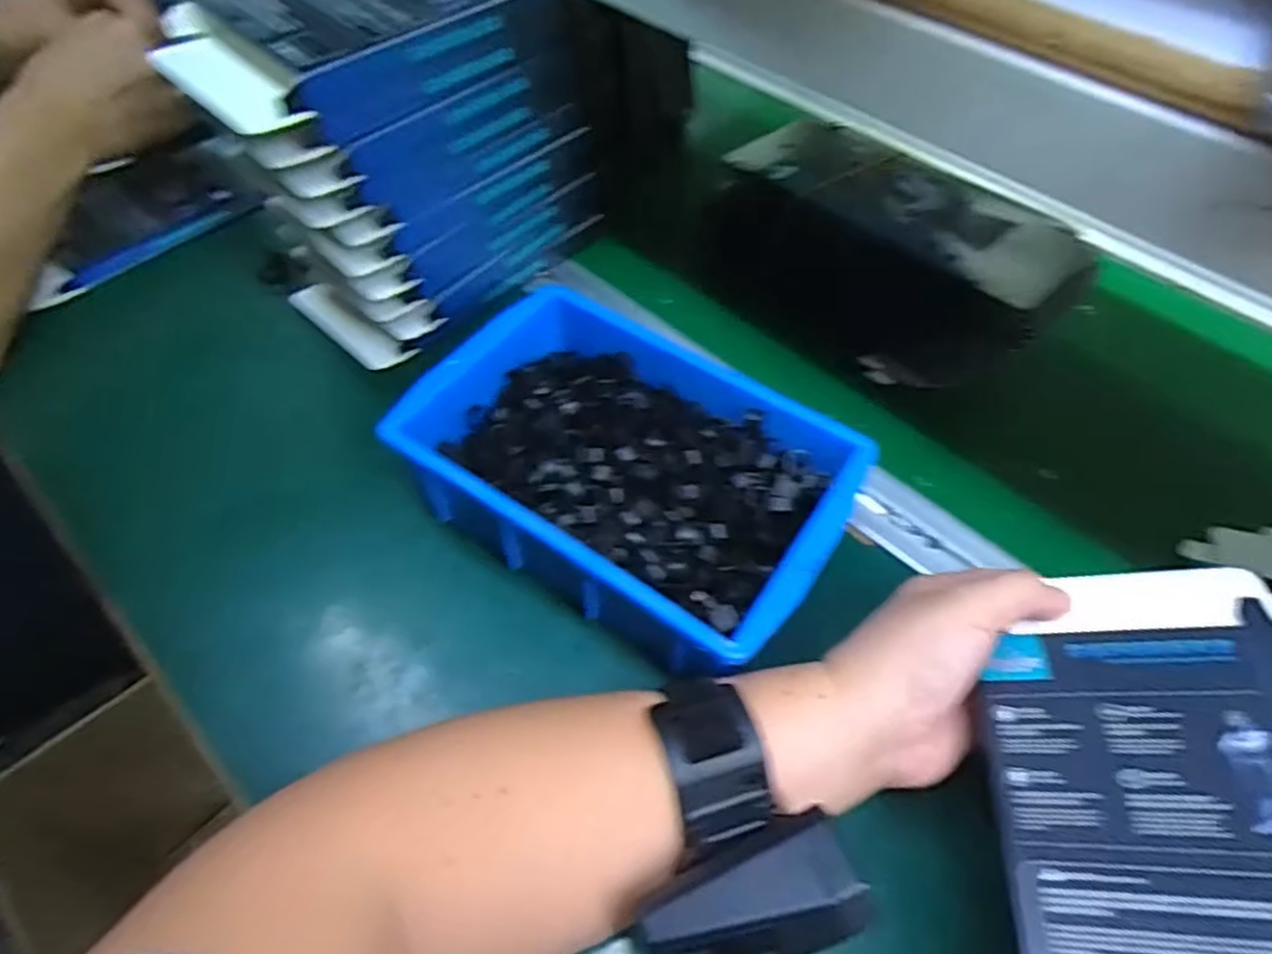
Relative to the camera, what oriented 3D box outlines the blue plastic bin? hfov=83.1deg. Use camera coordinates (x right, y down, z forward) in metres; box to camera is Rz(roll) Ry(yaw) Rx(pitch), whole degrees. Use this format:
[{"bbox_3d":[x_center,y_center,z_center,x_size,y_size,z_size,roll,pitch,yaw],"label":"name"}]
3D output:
[{"bbox_3d":[-0.007,-0.004,0.363,0.215,0.060,0.156,31,58,19],"label":"blue plastic bin"}]

